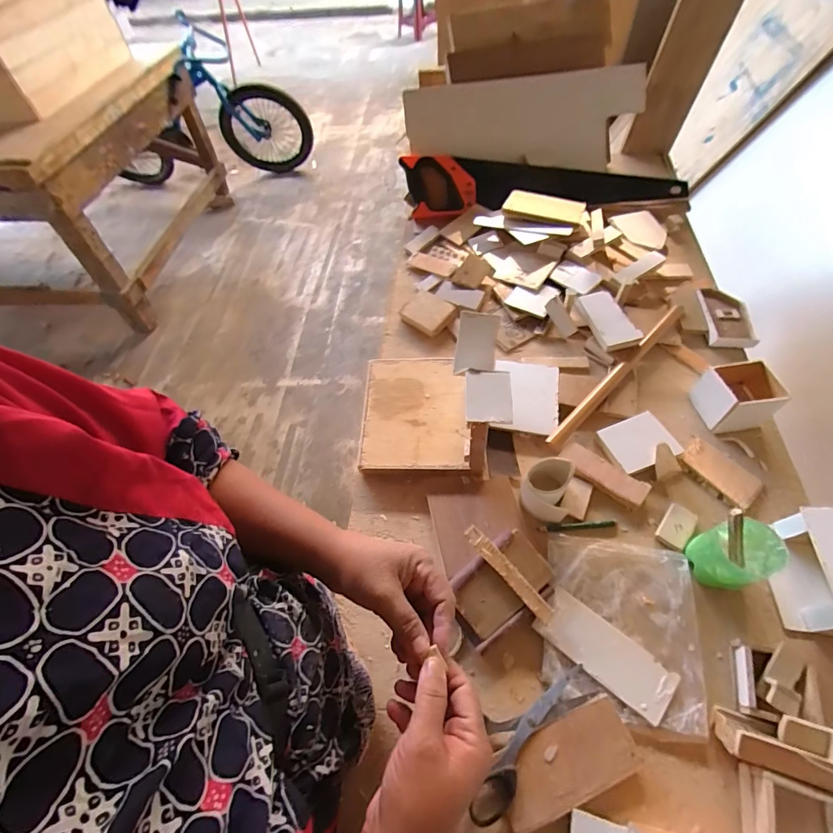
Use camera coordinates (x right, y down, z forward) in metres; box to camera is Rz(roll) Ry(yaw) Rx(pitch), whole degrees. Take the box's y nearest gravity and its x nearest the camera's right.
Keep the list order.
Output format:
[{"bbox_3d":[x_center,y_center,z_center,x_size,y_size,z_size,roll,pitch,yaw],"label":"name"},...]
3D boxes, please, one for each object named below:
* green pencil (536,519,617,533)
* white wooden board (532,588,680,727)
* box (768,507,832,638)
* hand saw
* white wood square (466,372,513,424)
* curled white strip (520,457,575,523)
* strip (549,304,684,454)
[{"bbox_3d":[0.188,0.128,0.480,0.092,0.008,0.010,-7,56,0],"label":"green pencil"},{"bbox_3d":[0.186,0.232,0.406,0.126,0.010,0.051,34,65,23],"label":"white wooden board"},{"bbox_3d":[0.413,0.156,0.409,0.067,0.070,0.111,7,57,9],"label":"box"},{"bbox_3d":[0.243,-0.441,0.781,0.517,0.104,0.031,0,19,2],"label":"hand saw"},{"bbox_3d":[0.068,-0.017,0.386,0.042,0.006,0.054,1,64,4],"label":"white wood square"},{"bbox_3d":[0.153,0.083,0.476,0.049,0.042,0.062,8,57,10],"label":"curled white strip"},{"bbox_3d":[0.284,-0.062,0.576,0.321,0.016,0.020,-40,62,-21],"label":"strip"}]

